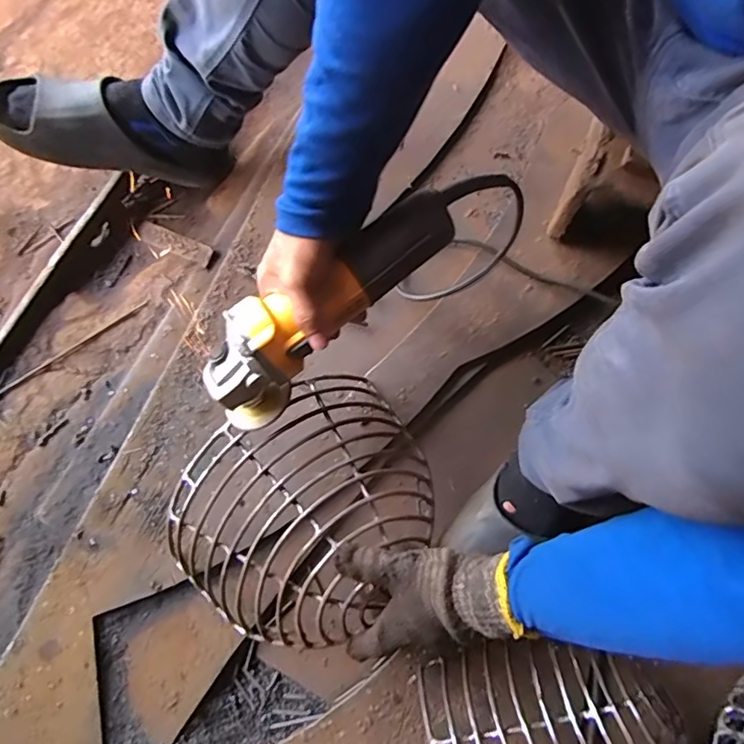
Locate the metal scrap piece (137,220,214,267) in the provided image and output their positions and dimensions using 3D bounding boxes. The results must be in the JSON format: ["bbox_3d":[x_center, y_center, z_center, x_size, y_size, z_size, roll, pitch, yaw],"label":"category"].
[{"bbox_3d":[-0.264,-0.172,0.711,0.136,0.012,0.029,27,79,24],"label":"metal scrap piece"}]

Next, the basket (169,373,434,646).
[{"bbox_3d":[-0.065,0.134,0.543,0.220,0.105,0.271,41,82,9],"label":"basket"}]

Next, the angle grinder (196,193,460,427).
[{"bbox_3d":[-0.045,-0.061,0.485,0.273,0.077,0.080,-40,80,4],"label":"angle grinder"}]

